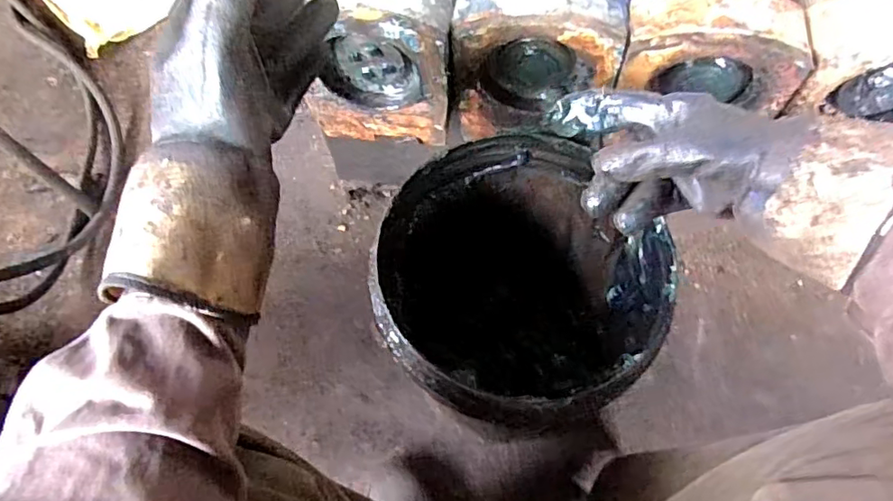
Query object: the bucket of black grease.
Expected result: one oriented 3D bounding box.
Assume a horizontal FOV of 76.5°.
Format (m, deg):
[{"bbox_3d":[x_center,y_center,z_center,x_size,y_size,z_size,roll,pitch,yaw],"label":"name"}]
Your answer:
[{"bbox_3d":[0.068,0.050,0.692,0.285,0.293,0.307,0,64,0],"label":"bucket of black grease"}]

